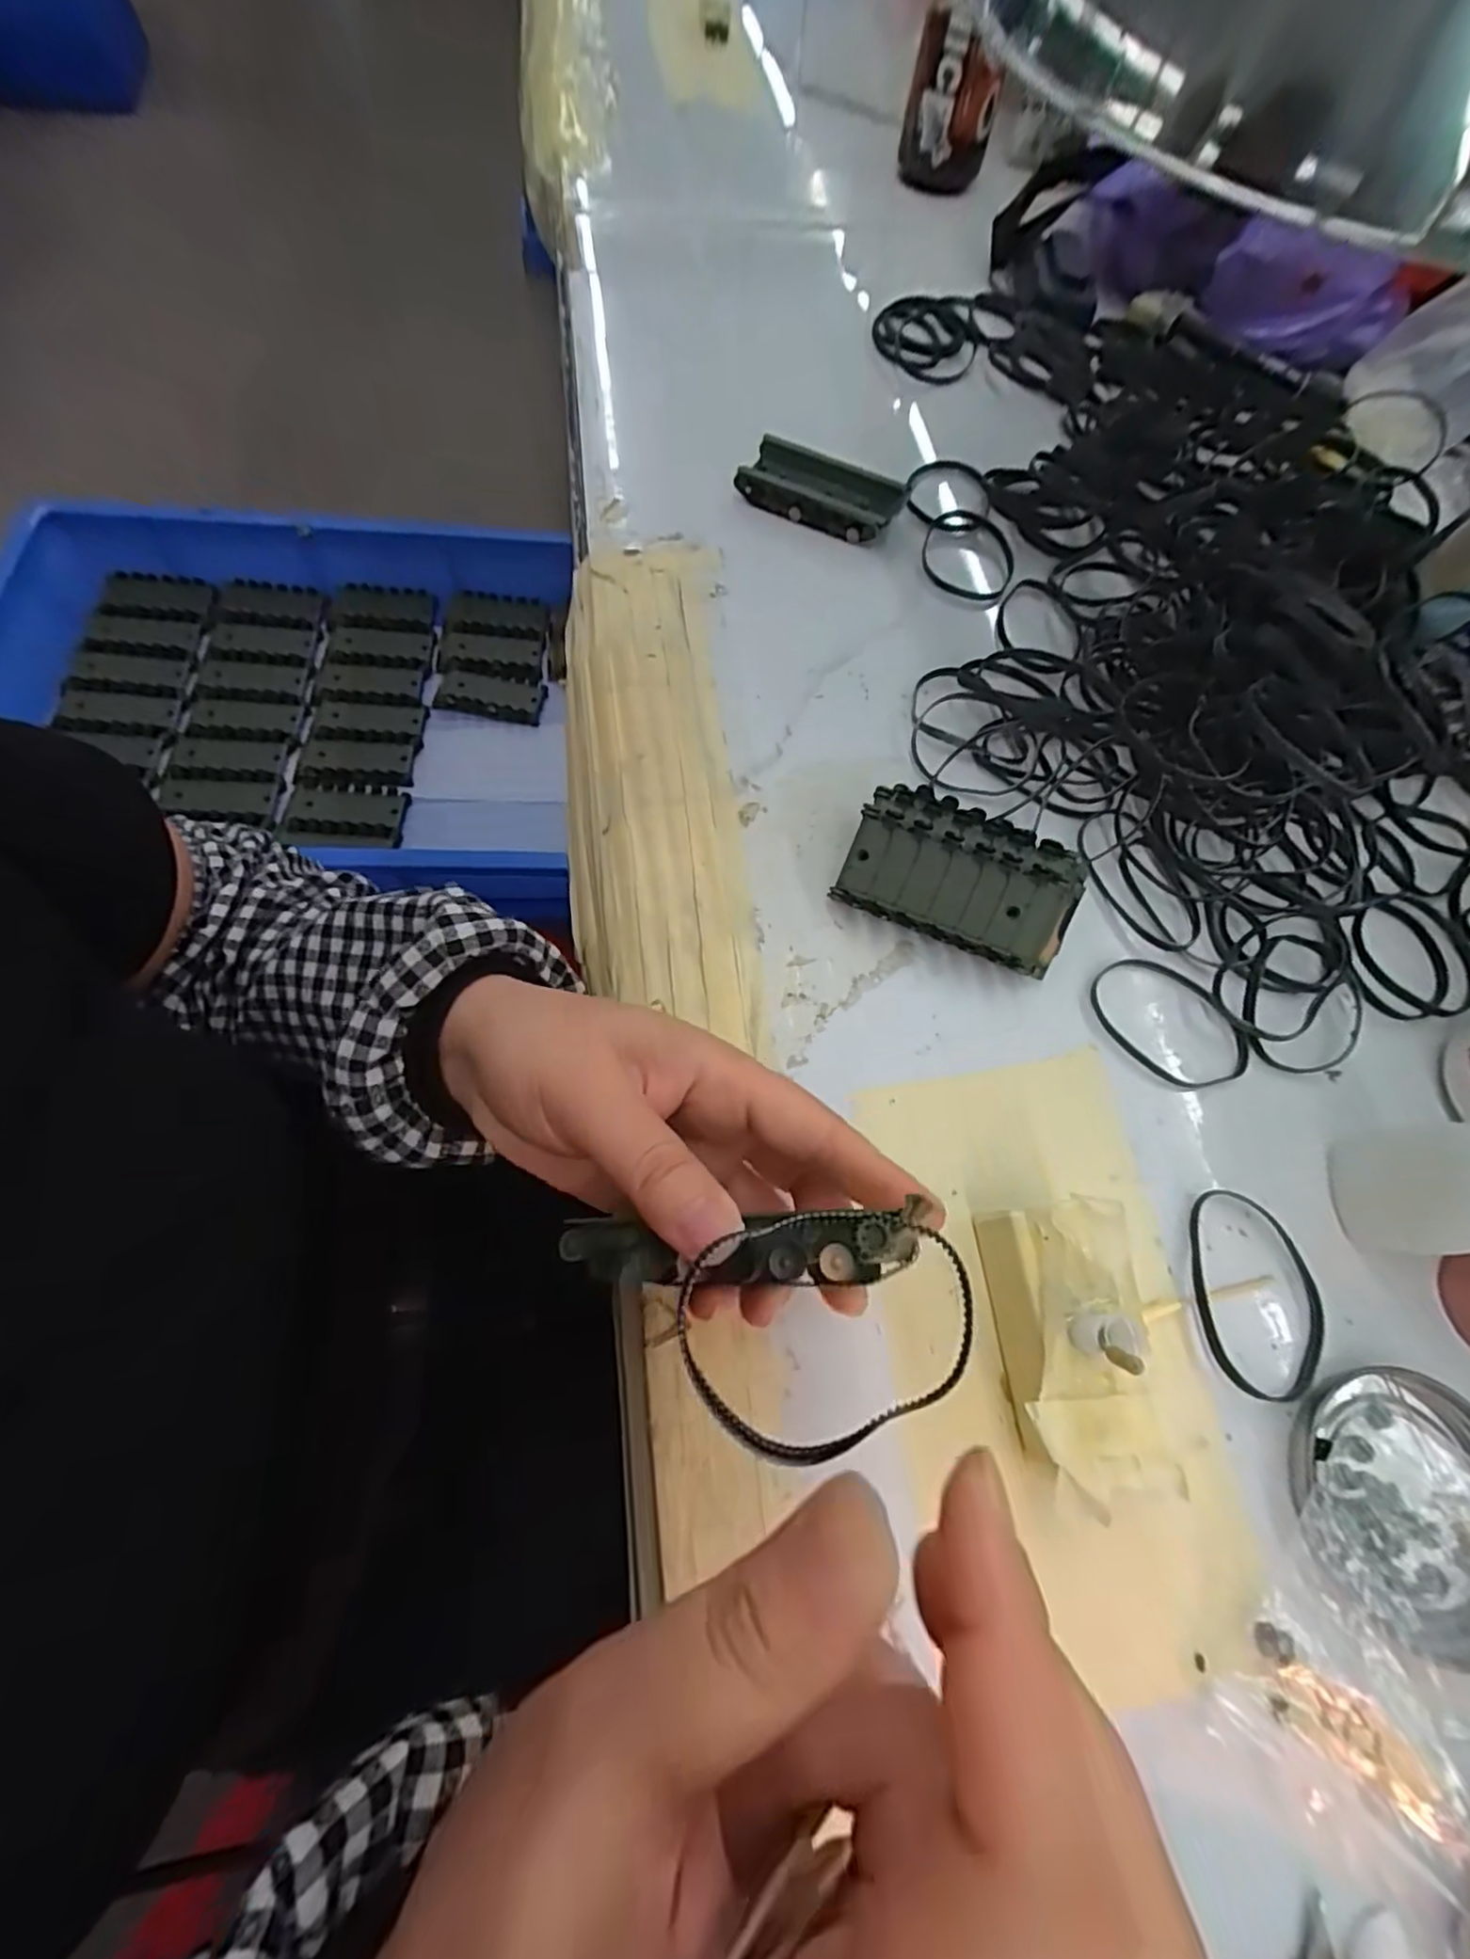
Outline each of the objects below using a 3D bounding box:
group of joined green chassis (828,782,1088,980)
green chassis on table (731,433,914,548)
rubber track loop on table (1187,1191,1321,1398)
[{"bbox_3d":[0.097,-0.043,0.294,0.096,0.034,0.059,27,68,8],"label":"group of joined green chassis"},{"bbox_3d":[0.051,-0.285,0.402,0.091,0.021,0.040,21,68,6],"label":"green chassis on table"},{"bbox_3d":[0.193,0.116,0.252,0.047,0.004,0.070,12,67,2],"label":"rubber track loop on table"}]

